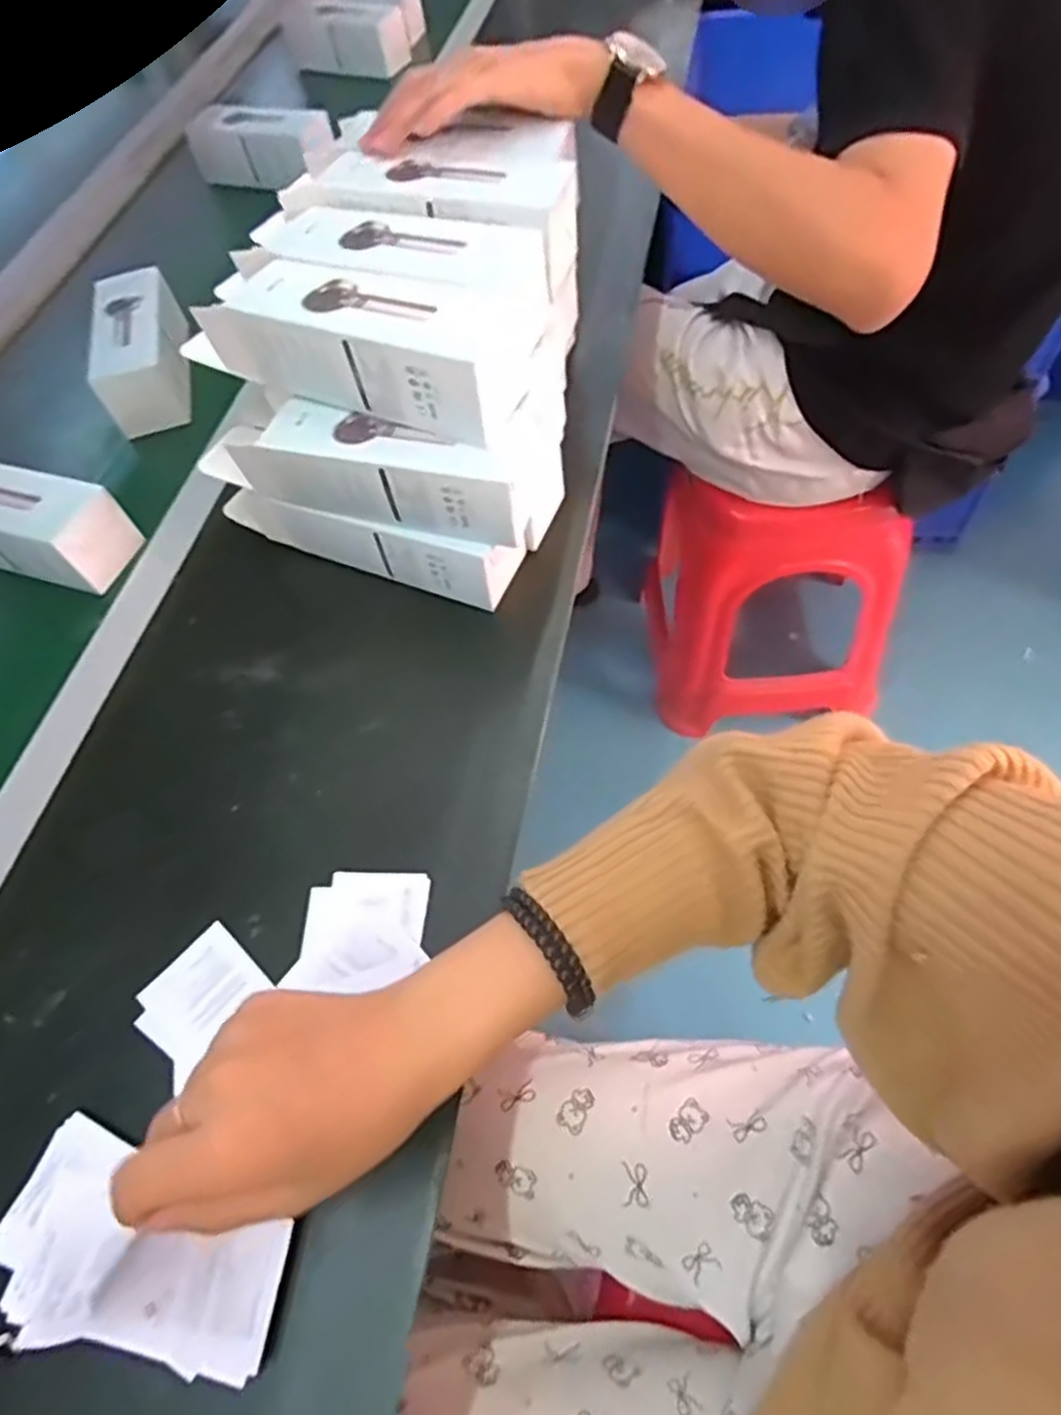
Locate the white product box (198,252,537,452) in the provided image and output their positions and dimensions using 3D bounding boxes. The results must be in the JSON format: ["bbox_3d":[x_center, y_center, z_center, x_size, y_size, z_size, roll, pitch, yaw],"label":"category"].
[{"bbox_3d":[-0.103,-0.219,0.439,0.200,0.059,0.072,13,60,15],"label":"white product box"}]

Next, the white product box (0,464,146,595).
[{"bbox_3d":[-0.394,-0.144,0.567,0.167,0.052,0.063,15,61,16],"label":"white product box"}]

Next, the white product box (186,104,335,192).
[{"bbox_3d":[-0.313,-0.655,0.866,0.173,0.079,0.072,19,61,16],"label":"white product box"}]

